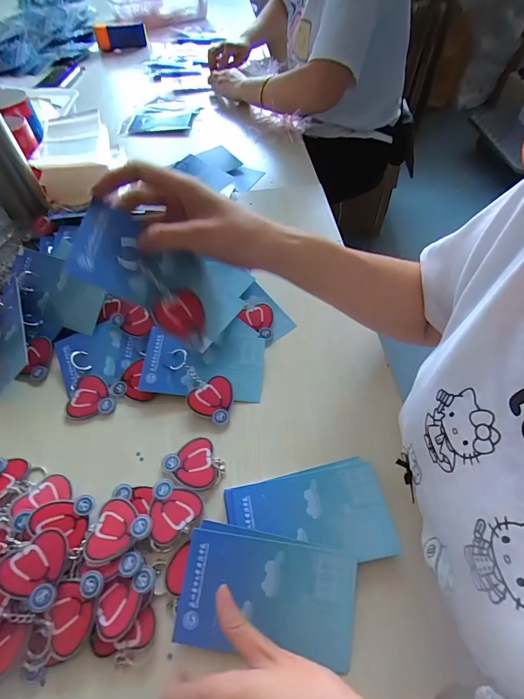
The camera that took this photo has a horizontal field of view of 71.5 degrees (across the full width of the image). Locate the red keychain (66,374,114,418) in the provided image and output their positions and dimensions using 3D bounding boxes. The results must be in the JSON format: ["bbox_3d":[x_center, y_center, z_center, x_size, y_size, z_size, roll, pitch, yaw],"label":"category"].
[{"bbox_3d":[-0.193,0.051,0.410,0.049,0.004,0.049,-10,55,-5],"label":"red keychain"}]

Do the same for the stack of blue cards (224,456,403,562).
[{"bbox_3d":[0.042,0.152,0.329,0.139,0.014,0.082,-11,55,-6],"label":"stack of blue cards"}]

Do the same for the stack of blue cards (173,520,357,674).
[{"bbox_3d":[0.004,0.198,0.297,0.139,0.010,0.083,8,59,5],"label":"stack of blue cards"}]

